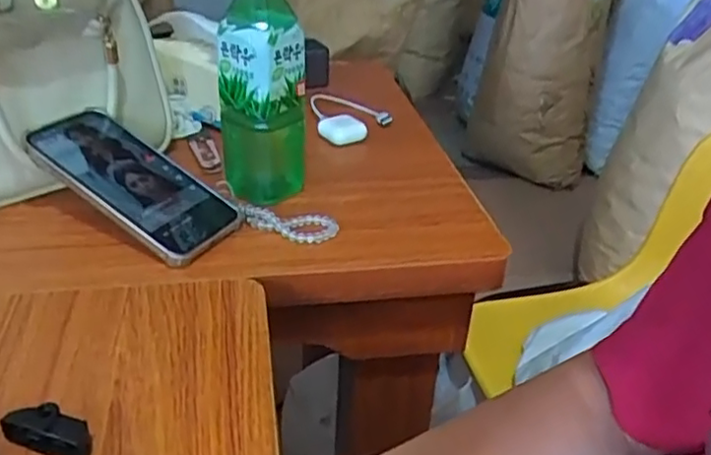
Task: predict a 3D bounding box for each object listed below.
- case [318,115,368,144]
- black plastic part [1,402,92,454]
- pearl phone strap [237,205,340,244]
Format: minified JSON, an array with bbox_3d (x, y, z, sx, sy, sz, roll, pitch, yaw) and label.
[{"bbox_3d":[-0.015,-0.106,0.692,0.046,0.019,0.034,-22,40,-36],"label":"case"},{"bbox_3d":[-0.157,0.106,0.333,0.045,0.017,0.020,13,32,13],"label":"black plastic part"},{"bbox_3d":[-0.053,-0.004,0.525,0.076,0.015,0.040,-2,32,-11],"label":"pearl phone strap"}]

